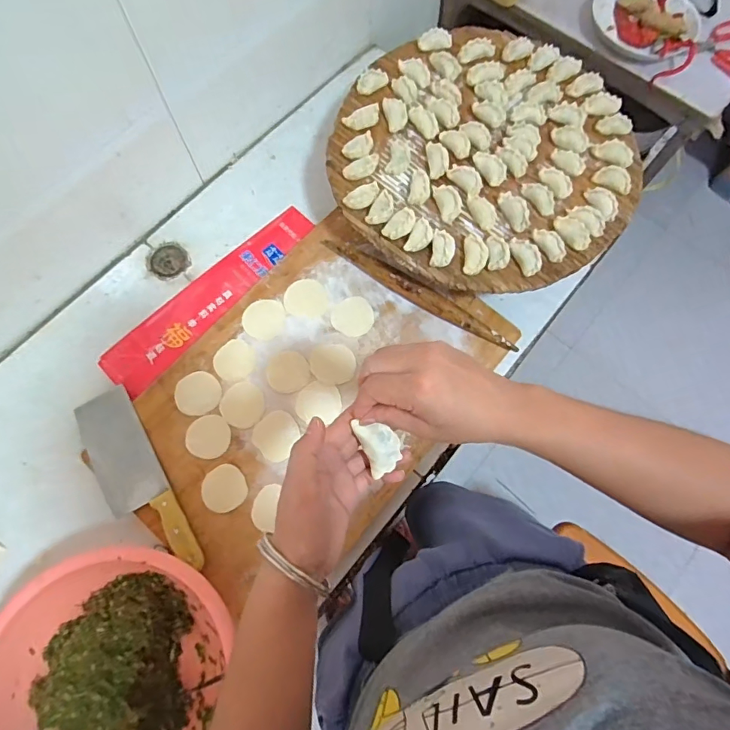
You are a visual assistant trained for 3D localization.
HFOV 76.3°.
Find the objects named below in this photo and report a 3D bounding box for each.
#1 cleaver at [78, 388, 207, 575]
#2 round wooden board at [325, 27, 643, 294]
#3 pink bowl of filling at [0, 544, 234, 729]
[{"bbox_3d":[-0.312,0.160,0.627,0.080,0.015,0.270,-31,73,-13],"label":"cleaver"},{"bbox_3d":[0.181,-0.325,0.697,0.439,0.029,0.438,0,72,0],"label":"round wooden board"},{"bbox_3d":[-0.299,0.370,0.547,0.266,0.097,0.295,16,73,5],"label":"pink bowl of filling"}]

